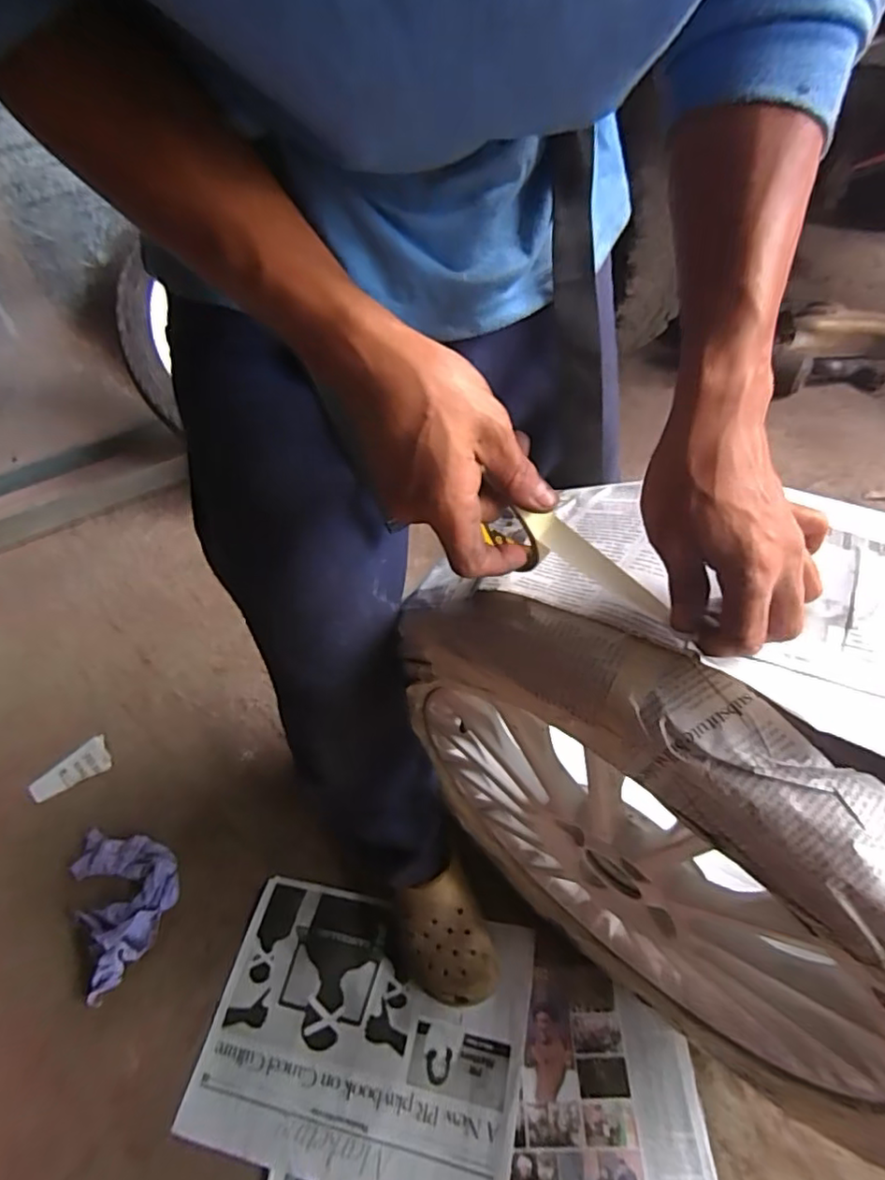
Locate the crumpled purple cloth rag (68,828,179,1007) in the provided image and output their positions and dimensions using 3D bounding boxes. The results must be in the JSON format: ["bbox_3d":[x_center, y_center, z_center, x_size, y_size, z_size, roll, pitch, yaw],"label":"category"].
[{"bbox_3d":[-0.440,0.416,0.856,0.135,0.046,0.232,-28,49,-17],"label":"crumpled purple cloth rag"}]

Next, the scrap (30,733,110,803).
[{"bbox_3d":[-0.611,0.296,1.009,0.122,0.005,0.068,-30,50,-18],"label":"scrap"}]

